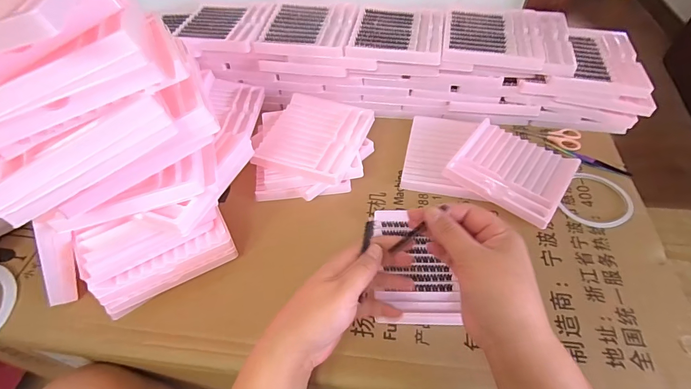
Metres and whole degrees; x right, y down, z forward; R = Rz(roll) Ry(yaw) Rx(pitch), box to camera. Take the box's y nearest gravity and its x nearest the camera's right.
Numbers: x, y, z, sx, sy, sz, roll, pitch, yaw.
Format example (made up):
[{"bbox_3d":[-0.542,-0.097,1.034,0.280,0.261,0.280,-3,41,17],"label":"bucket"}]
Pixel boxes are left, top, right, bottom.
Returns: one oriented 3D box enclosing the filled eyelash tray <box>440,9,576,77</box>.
[{"bbox_3d":[0.236,-0.231,0.542,0.177,0.020,0.146,8,55,8],"label":"filled eyelash tray"}]

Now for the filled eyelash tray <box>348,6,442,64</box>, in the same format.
[{"bbox_3d":[0.079,-0.245,0.559,0.131,0.016,0.147,7,52,9],"label":"filled eyelash tray"}]

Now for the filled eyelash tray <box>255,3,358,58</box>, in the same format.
[{"bbox_3d":[-0.055,-0.257,0.568,0.133,0.013,0.135,5,51,7],"label":"filled eyelash tray"}]

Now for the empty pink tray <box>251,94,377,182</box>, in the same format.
[{"bbox_3d":[-0.042,-0.084,0.524,0.131,0.013,0.144,17,54,16],"label":"empty pink tray"}]

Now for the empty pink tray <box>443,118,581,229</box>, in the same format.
[{"bbox_3d":[0.227,-0.035,0.508,0.141,0.022,0.140,30,58,24],"label":"empty pink tray"}]

